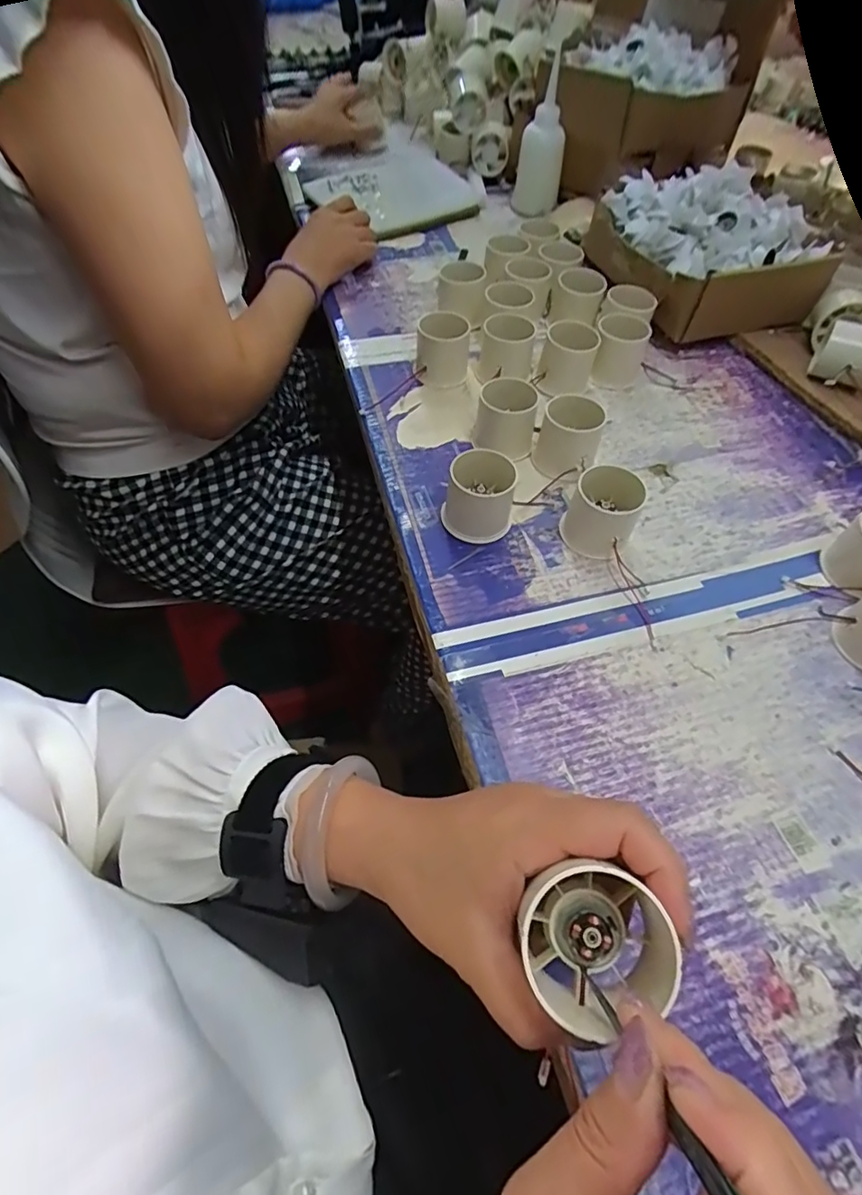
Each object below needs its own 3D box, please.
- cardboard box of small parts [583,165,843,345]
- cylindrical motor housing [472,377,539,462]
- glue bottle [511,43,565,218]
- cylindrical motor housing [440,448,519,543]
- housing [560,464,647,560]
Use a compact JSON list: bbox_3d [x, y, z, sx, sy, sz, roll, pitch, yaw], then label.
[{"bbox_3d":[0.298,-0.380,0.616,0.180,0.109,0.194,-13,56,-9],"label":"cardboard box of small parts"},{"bbox_3d":[0.065,-0.160,0.490,0.052,0.051,0.048,5,55,3],"label":"cylindrical motor housing"},{"bbox_3d":[0.147,-0.589,0.731,0.059,0.148,0.044,-3,55,-2],"label":"glue bottle"},{"bbox_3d":[0.037,-0.079,0.435,0.053,0.052,0.048,5,55,3],"label":"cylindrical motor housing"},{"bbox_3d":[0.132,-0.064,0.427,0.052,0.052,0.048,0,55,0],"label":"housing"}]

